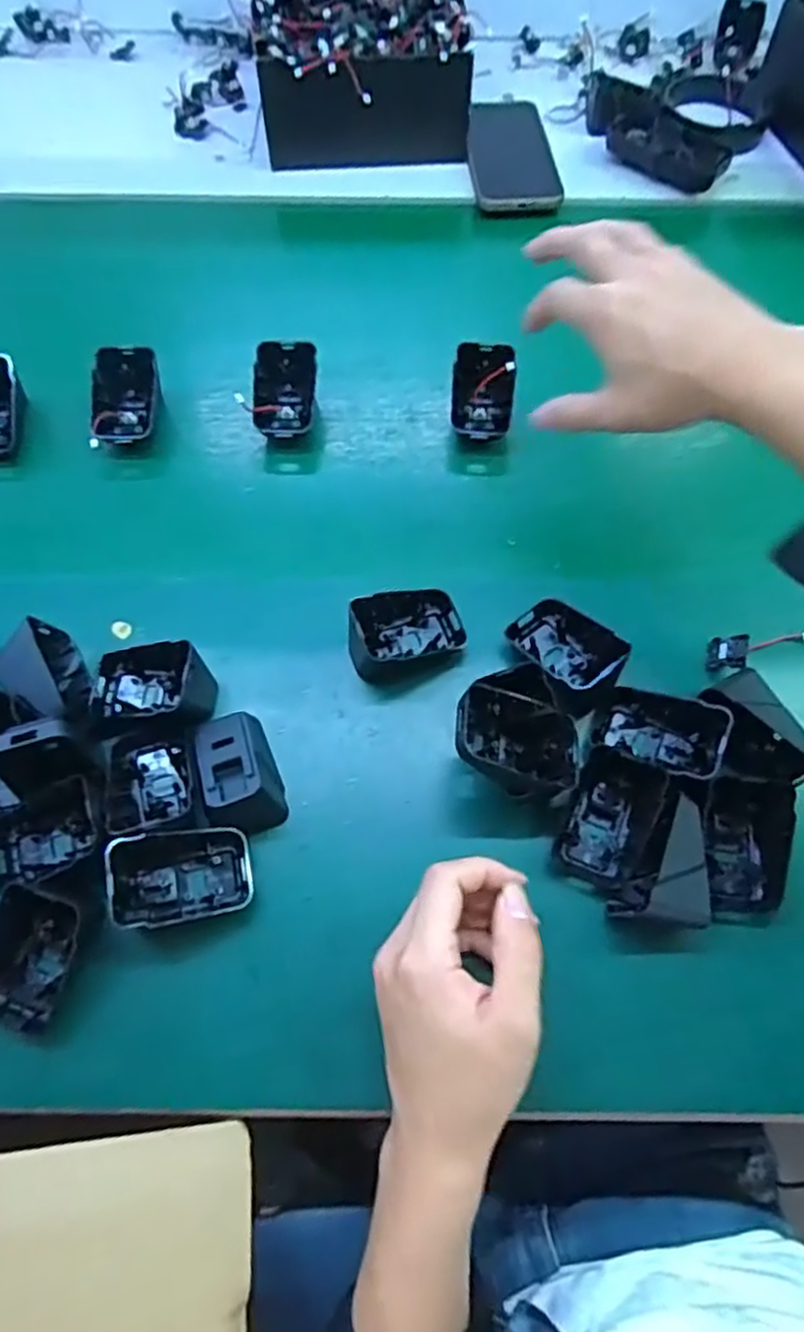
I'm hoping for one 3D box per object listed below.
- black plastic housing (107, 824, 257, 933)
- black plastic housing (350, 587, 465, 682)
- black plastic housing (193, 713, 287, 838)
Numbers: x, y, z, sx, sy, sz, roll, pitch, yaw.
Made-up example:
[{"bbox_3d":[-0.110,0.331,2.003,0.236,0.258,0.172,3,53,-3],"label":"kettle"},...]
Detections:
[{"bbox_3d":[-0.114,0.108,0.377,0.067,0.033,0.045,-8,74,-15],"label":"black plastic housing"},{"bbox_3d":[0.002,-0.021,0.435,0.071,0.041,0.042,-19,66,-10],"label":"black plastic housing"},{"bbox_3d":[-0.090,0.055,0.399,0.038,0.034,0.068,-18,66,-10],"label":"black plastic housing"}]

